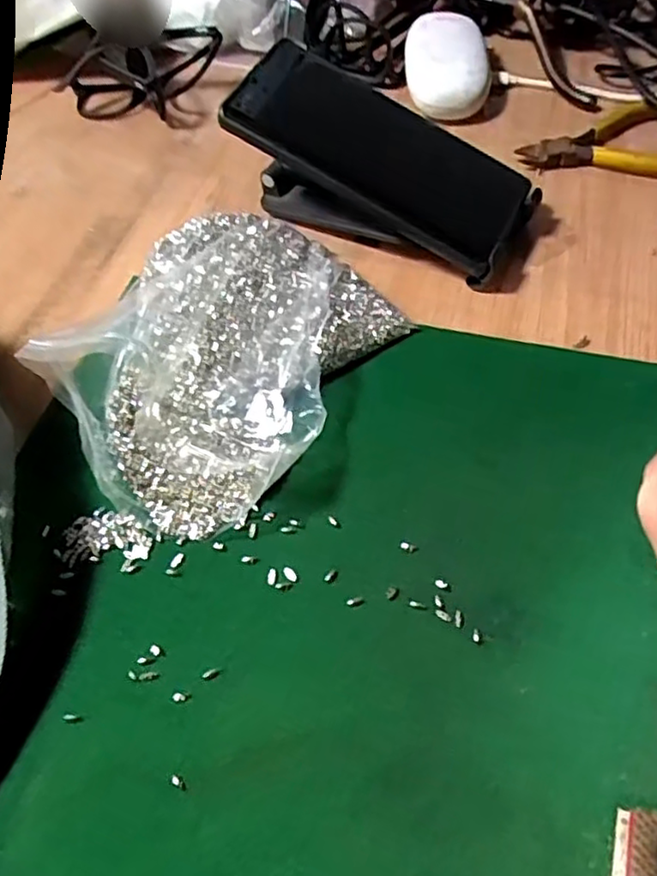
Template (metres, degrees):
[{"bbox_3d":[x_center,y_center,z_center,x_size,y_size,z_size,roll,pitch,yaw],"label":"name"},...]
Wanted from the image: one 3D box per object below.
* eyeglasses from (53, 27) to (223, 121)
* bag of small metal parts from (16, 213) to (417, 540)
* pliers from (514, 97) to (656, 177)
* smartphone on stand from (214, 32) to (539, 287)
[{"bbox_3d":[-0.136,-0.259,0.486,0.131,0.046,0.063,3,56,24],"label":"eyeglasses"},{"bbox_3d":[-0.052,-0.041,0.336,0.128,0.039,0.166,36,66,25],"label":"bag of small metal parts"},{"bbox_3d":[0.181,-0.191,0.425,0.115,0.013,0.071,6,57,9],"label":"pliers"},{"bbox_3d":[0.033,-0.147,0.374,0.151,0.072,0.076,20,60,17],"label":"smartphone on stand"}]

